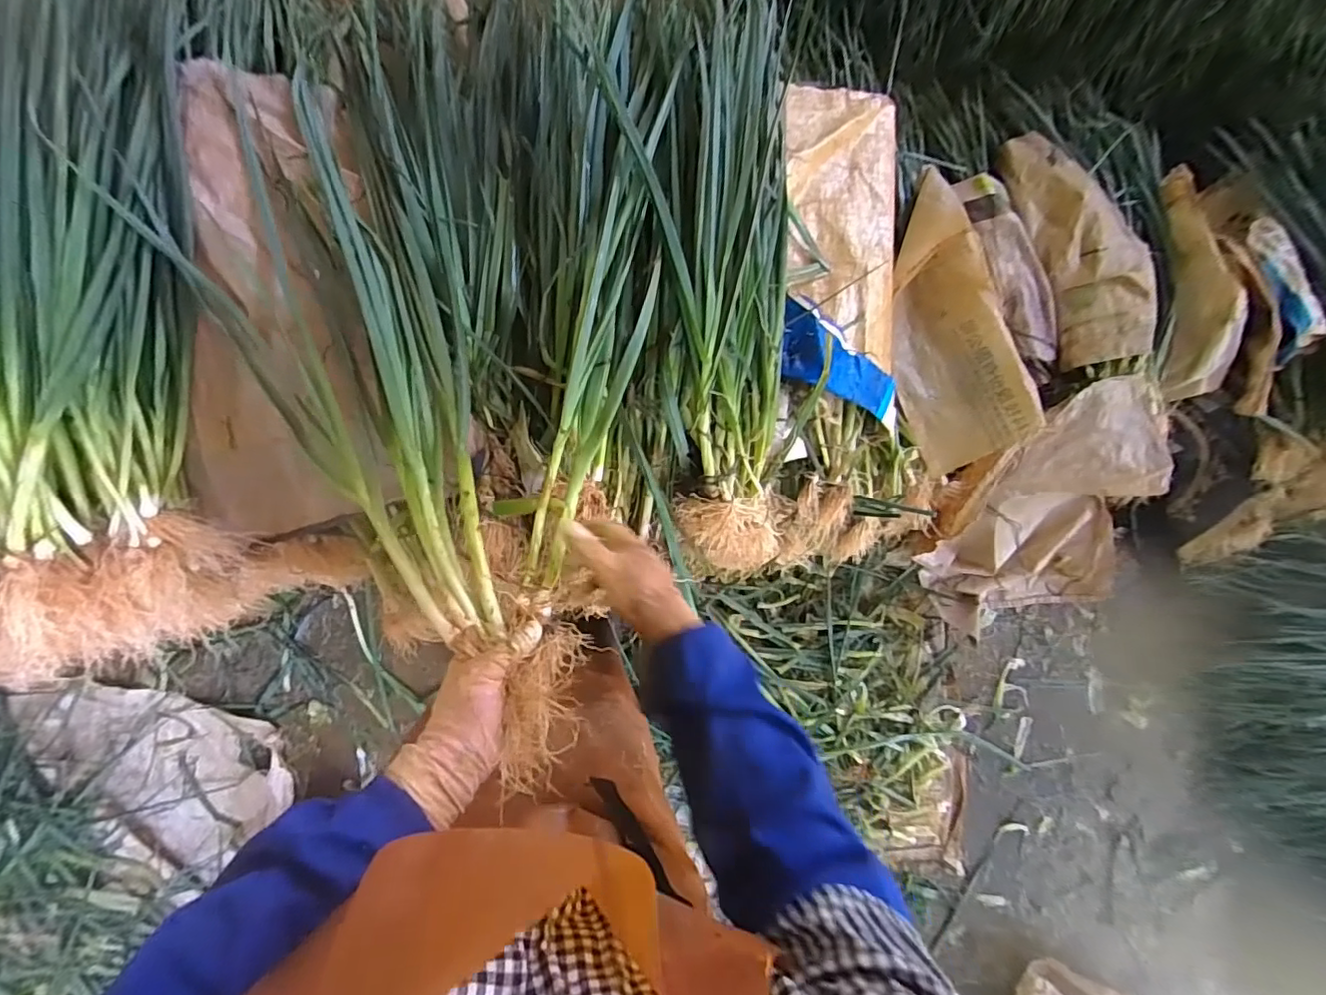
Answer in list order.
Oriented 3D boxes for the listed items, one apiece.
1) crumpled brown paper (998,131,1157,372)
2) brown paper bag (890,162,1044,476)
[{"bbox_3d":[0.738,-0.449,1.019,0.164,0.120,0.428,-12,94,-8],"label":"crumpled brown paper"},{"bbox_3d":[0.439,-0.277,0.902,0.171,0.106,0.462,-18,94,-7],"label":"brown paper bag"}]

